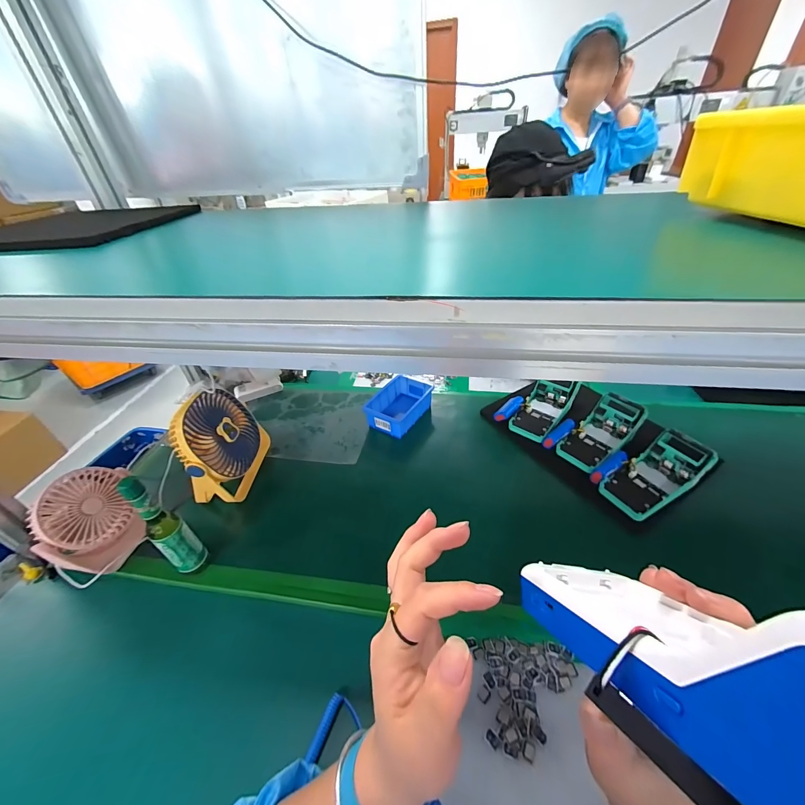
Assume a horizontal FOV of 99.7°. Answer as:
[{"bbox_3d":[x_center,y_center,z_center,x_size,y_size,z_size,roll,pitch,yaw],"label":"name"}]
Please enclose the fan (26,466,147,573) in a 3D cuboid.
[{"bbox_3d":[-0.440,0.168,0.487,0.090,0.116,0.124,24,44,26],"label":"fan"}]

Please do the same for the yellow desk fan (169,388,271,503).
[{"bbox_3d":[-0.310,0.068,0.593,0.075,0.162,0.164,2,38,1],"label":"yellow desk fan"}]

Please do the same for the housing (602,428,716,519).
[{"bbox_3d":[0.403,0.110,0.537,0.159,0.071,0.080,-18,42,-22],"label":"housing"}]

